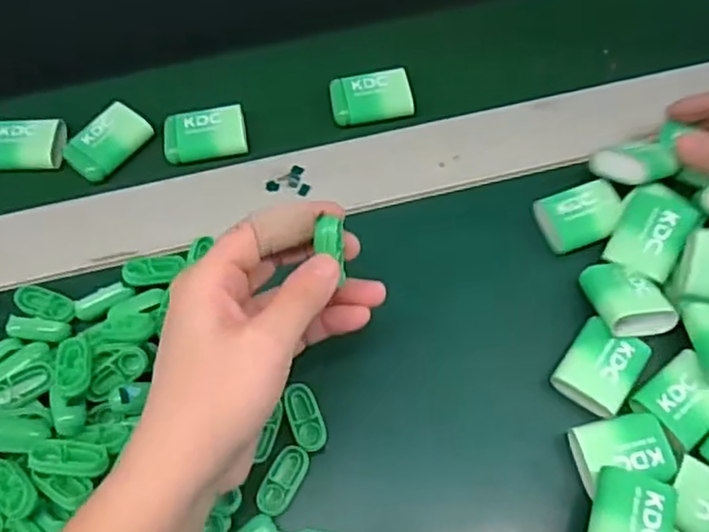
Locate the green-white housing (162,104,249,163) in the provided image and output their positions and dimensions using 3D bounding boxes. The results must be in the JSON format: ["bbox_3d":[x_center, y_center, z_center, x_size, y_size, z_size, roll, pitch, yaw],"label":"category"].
[{"bbox_3d":[-0.094,-0.083,0.427,0.050,0.010,0.034,-10,63,-3],"label":"green-white housing"}]

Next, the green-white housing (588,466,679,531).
[{"bbox_3d":[0.122,0.115,0.303,0.034,0.016,0.043,17,65,11],"label":"green-white housing"}]

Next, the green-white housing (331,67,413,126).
[{"bbox_3d":[0.011,-0.109,0.438,0.050,0.011,0.033,-9,63,-2],"label":"green-white housing"}]

